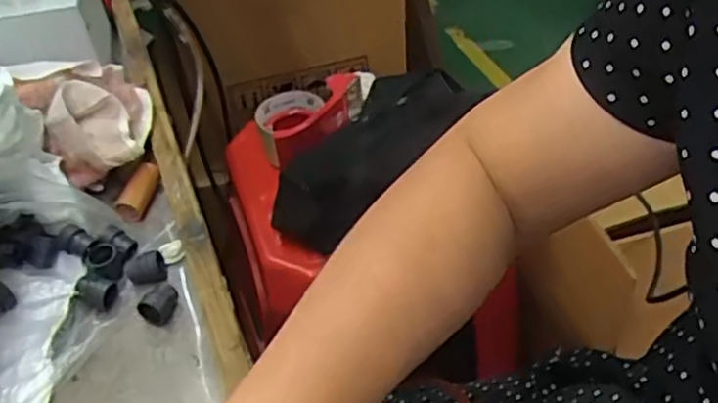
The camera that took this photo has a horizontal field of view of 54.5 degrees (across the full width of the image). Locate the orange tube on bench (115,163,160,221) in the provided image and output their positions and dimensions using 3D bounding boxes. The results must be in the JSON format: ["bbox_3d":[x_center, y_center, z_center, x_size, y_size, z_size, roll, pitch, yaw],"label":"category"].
[{"bbox_3d":[-0.172,-0.006,0.545,0.017,0.017,0.055,6,46,10],"label":"orange tube on bench"}]

